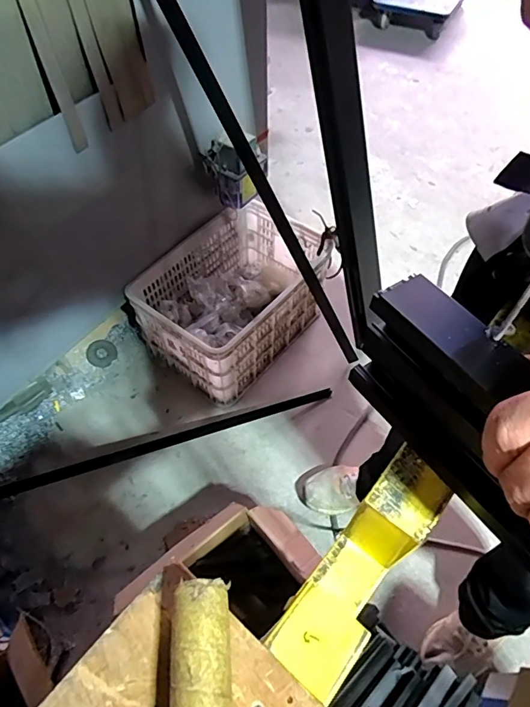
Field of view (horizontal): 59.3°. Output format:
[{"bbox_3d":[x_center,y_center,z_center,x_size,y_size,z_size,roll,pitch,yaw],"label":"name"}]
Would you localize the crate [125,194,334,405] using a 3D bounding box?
[{"bbox_3d":[-0.089,-0.164,1.411,0.356,0.279,0.517,34,62,21],"label":"crate"}]

